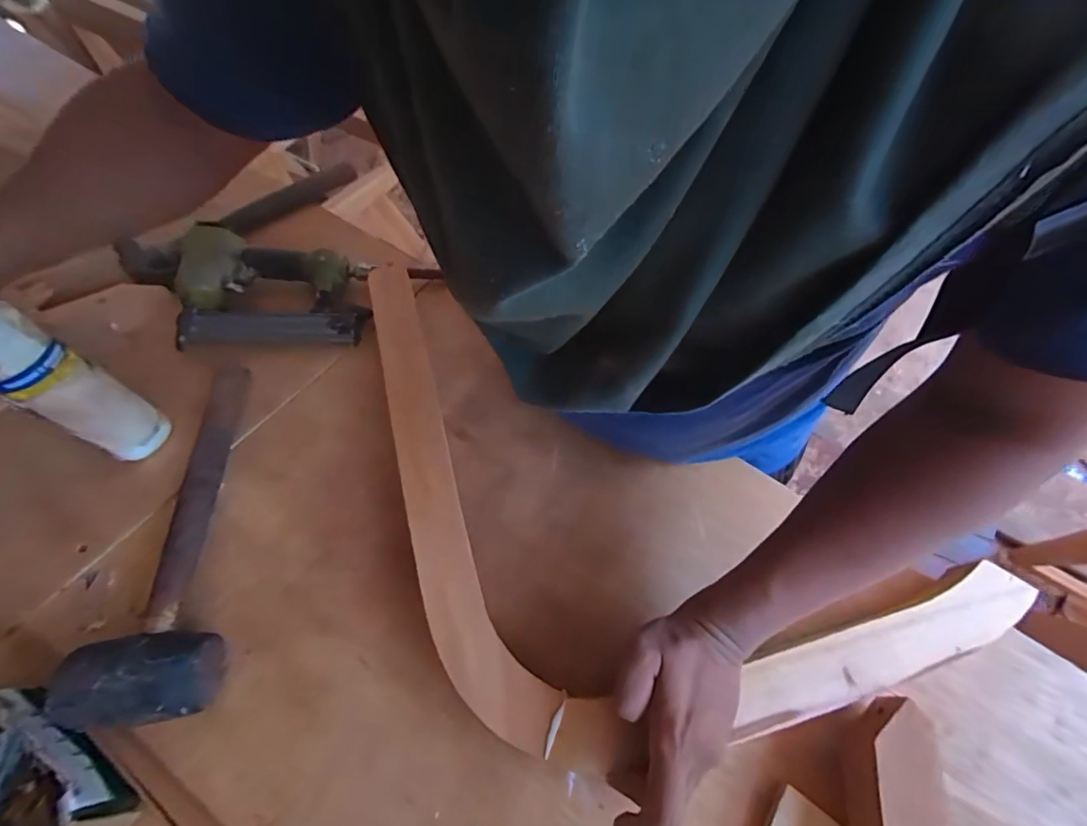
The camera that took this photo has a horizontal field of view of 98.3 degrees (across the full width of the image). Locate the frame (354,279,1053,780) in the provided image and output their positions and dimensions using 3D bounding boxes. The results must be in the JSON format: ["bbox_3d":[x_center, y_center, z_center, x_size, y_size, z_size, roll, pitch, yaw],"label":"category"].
[{"bbox_3d":[0.028,0.112,0.431,0.678,0.065,0.312,28,60,13],"label":"frame"}]

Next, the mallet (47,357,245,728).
[{"bbox_3d":[-0.319,0.089,0.430,0.091,0.054,0.331,-4,60,-5],"label":"mallet"}]

